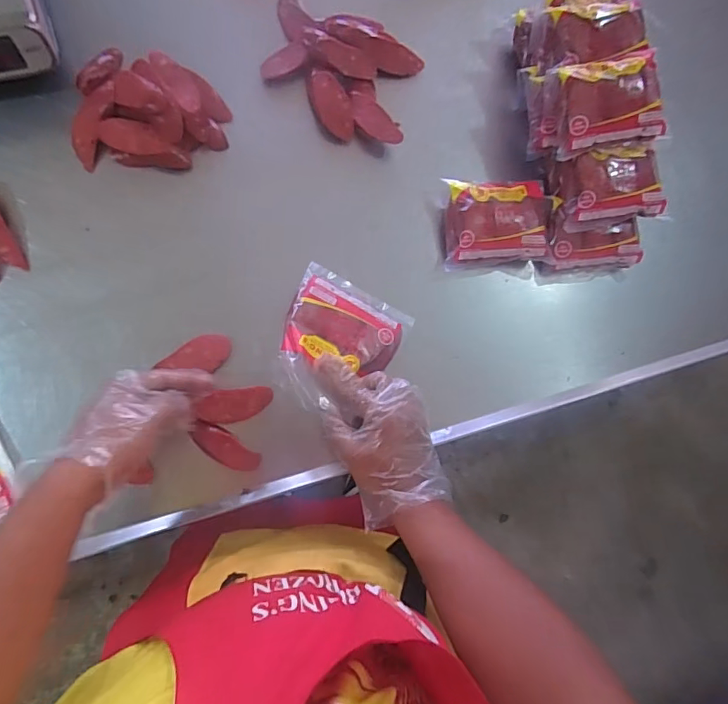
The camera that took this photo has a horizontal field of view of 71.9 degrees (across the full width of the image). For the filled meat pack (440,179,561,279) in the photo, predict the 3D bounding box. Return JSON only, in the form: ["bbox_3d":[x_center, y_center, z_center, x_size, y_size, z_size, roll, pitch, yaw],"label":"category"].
[{"bbox_3d":[0.180,-0.171,0.665,0.147,0.045,0.120,1,83,-10],"label":"filled meat pack"}]

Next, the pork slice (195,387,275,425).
[{"bbox_3d":[-0.150,0.061,0.591,0.084,0.015,0.040,-10,107,-13],"label":"pork slice"}]

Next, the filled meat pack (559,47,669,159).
[{"bbox_3d":[0.307,-0.311,0.625,0.131,0.045,0.106,-11,86,-11],"label":"filled meat pack"}]

